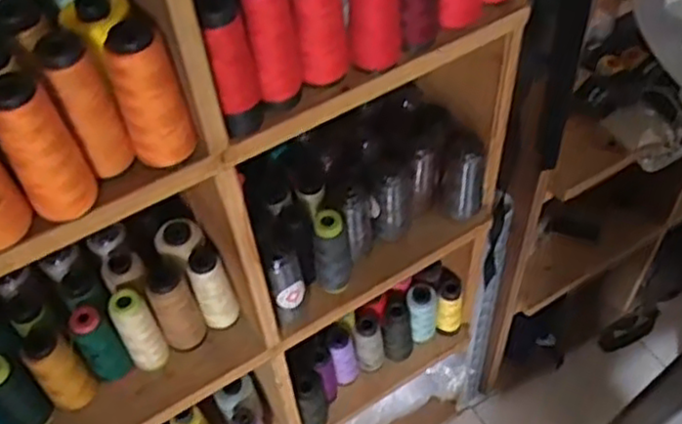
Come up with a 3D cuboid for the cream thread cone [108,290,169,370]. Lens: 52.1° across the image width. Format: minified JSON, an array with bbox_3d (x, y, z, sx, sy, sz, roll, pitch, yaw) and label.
[{"bbox_3d":[-0.217,0.133,0.754,0.039,0.123,0.038,-33,56,-21],"label":"cream thread cone"}]

